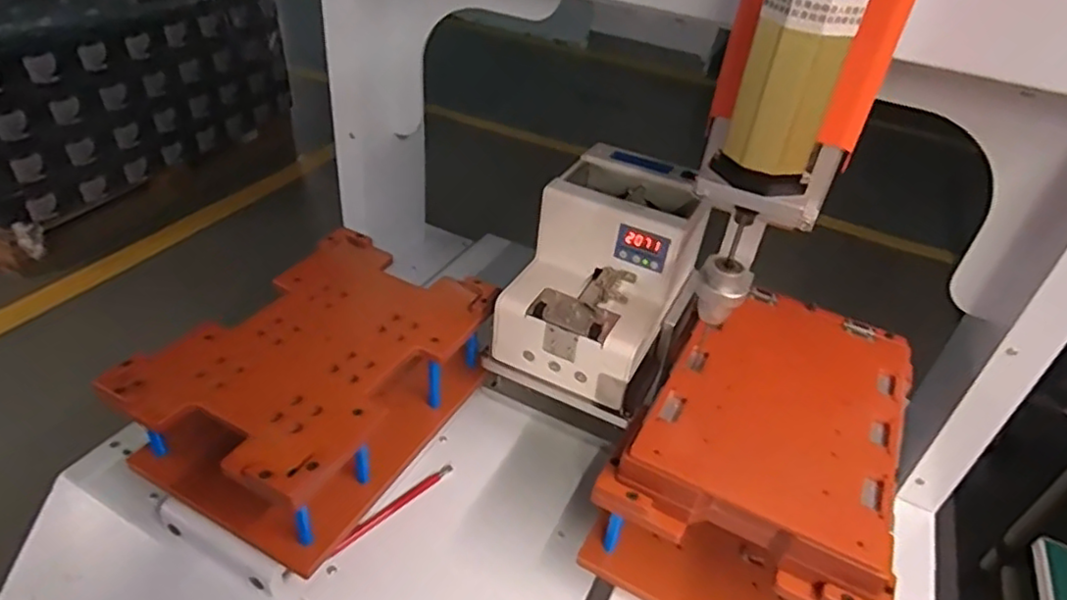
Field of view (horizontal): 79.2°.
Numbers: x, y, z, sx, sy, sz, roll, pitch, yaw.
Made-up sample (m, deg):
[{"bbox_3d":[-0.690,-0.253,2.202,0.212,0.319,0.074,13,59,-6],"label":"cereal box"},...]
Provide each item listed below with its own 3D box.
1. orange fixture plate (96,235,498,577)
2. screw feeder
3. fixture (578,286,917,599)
[{"bbox_3d":[-0.180,0.069,0.570,0.188,0.104,0.262,22,40,19],"label":"orange fixture plate"},{"bbox_3d":[0.074,-0.027,0.594,0.149,0.166,0.196,22,40,19],"label":"screw feeder"},{"bbox_3d":[0.181,0.125,0.525,0.177,0.138,0.249,22,40,19],"label":"fixture"}]

